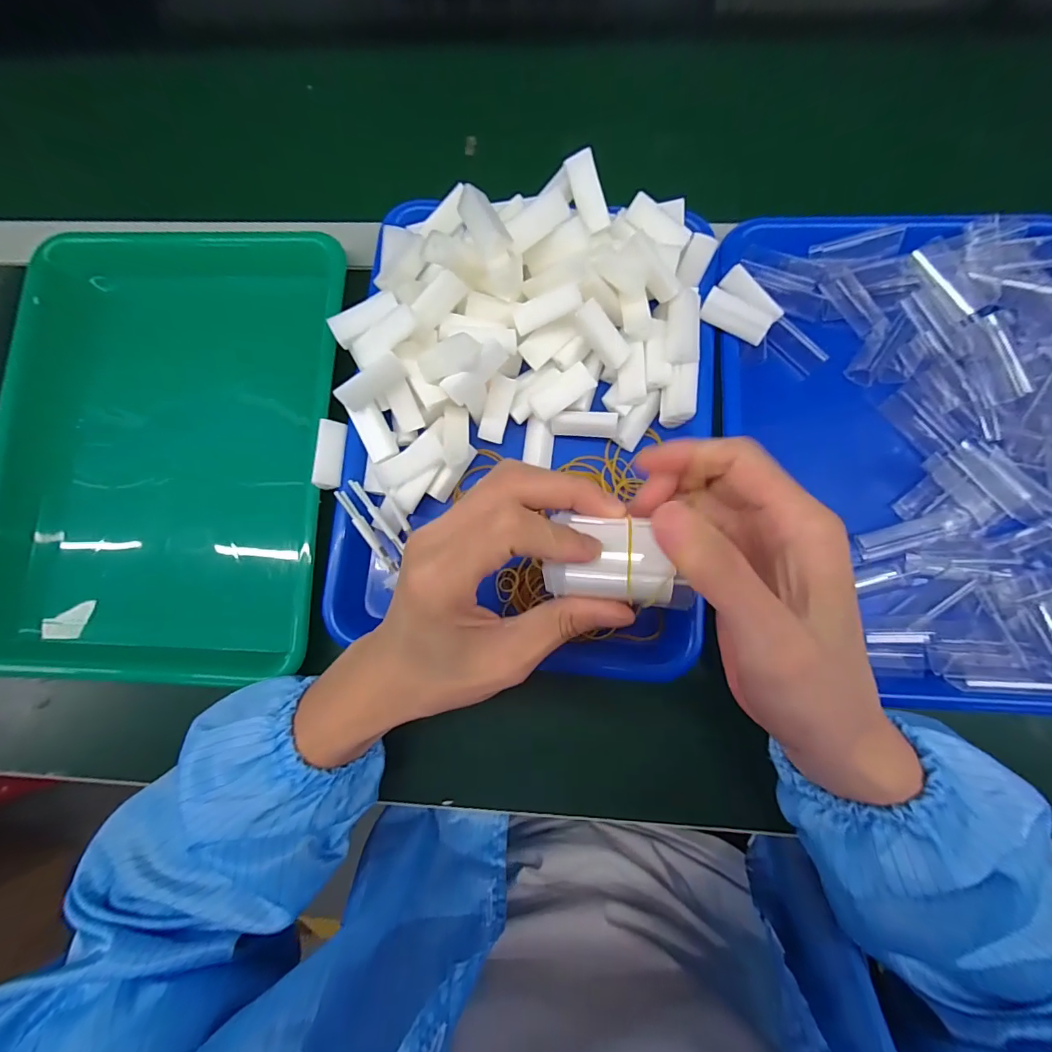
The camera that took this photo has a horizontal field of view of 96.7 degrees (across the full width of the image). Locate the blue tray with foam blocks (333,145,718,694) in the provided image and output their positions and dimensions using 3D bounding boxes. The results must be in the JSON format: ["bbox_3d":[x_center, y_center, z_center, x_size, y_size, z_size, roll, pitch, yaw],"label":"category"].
[{"bbox_3d":[0.006,-0.074,0.307,0.270,0.072,0.308,5,81,4],"label":"blue tray with foam blocks"}]

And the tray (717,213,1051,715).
[{"bbox_3d":[0.254,-0.051,0.312,0.252,0.059,0.318,3,81,3],"label":"tray"}]

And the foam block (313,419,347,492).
[{"bbox_3d":[-0.134,-0.049,0.317,0.014,0.010,0.047,2,81,3],"label":"foam block"}]

